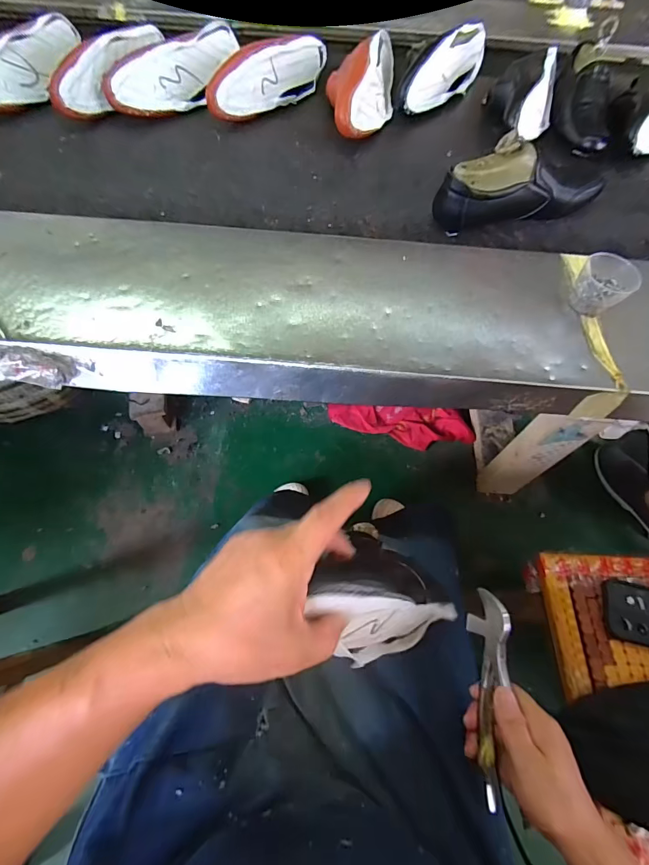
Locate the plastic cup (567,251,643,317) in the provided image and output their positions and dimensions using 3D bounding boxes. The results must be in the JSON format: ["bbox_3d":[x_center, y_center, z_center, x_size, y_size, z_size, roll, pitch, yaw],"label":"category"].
[{"bbox_3d":[0.333,-0.176,0.485,0.050,0.051,0.060,-35,70,-16],"label":"plastic cup"}]

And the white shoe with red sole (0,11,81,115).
[{"bbox_3d":[-0.548,-0.684,0.737,0.089,0.071,0.278,22,66,9],"label":"white shoe with red sole"}]

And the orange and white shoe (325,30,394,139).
[{"bbox_3d":[0.068,-0.632,0.735,0.122,0.085,0.261,4,65,1],"label":"orange and white shoe"}]

